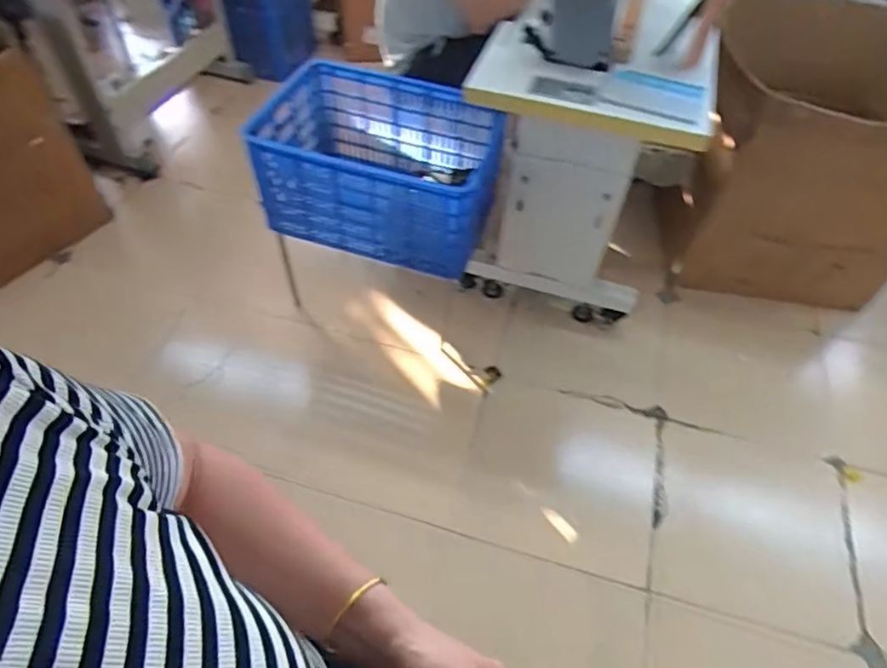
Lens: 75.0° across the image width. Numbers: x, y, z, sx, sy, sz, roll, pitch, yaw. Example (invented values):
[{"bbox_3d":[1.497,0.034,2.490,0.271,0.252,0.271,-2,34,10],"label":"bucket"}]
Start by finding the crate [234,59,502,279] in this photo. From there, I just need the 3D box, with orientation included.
[{"bbox_3d":[-0.176,-0.465,1.586,0.607,0.329,0.409,13,52,7],"label":"crate"}]

